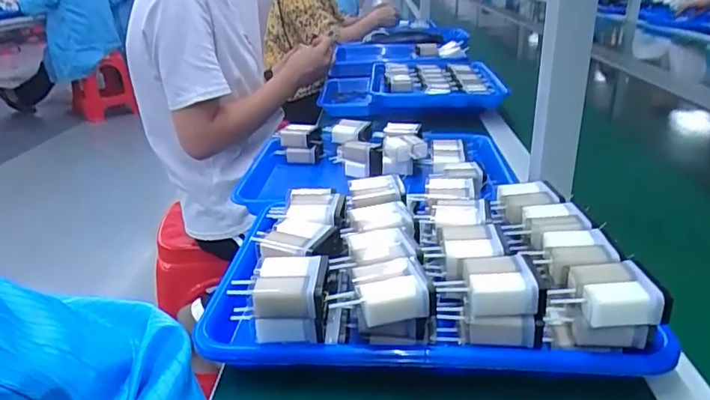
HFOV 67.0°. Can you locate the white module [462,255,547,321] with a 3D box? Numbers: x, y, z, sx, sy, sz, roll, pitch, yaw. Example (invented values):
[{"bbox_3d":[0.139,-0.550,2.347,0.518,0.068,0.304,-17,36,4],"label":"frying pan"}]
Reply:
[{"bbox_3d":[0.100,0.057,0.363,0.048,0.024,0.040,0,24,4],"label":"white module"}]

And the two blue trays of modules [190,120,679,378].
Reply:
[{"bbox_3d":[0.048,0.005,0.570,0.311,0.086,0.511,-1,24,1],"label":"two blue trays of modules"}]

